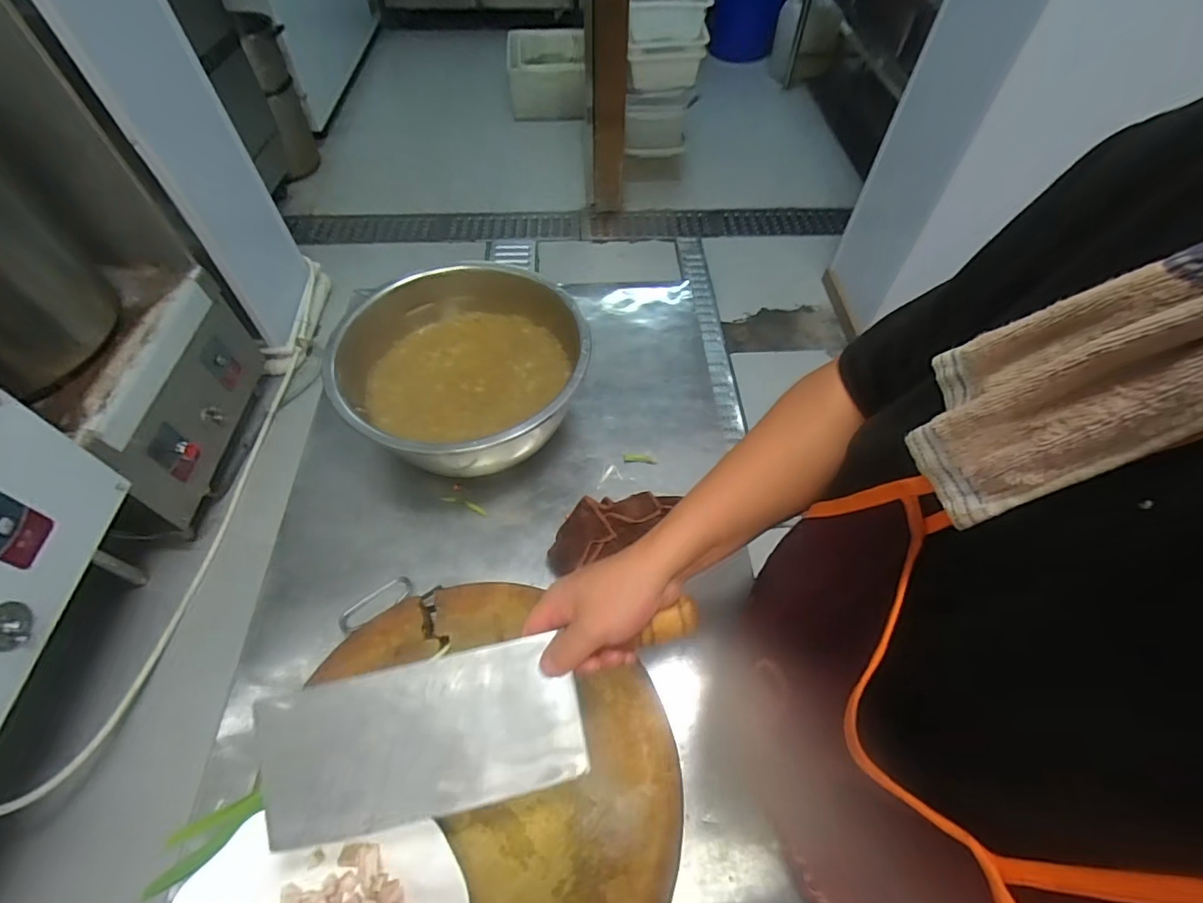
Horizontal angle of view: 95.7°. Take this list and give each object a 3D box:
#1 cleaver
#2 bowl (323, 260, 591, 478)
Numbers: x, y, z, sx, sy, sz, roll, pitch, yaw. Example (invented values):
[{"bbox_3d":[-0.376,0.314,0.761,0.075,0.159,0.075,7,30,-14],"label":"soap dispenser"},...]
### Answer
[{"bbox_3d":[-0.081,0.202,0.406,0.321,0.022,0.110,-12,83,-9],"label":"cleaver"},{"bbox_3d":[-0.175,-0.097,0.733,0.299,0.132,0.300,1,56,-1],"label":"bowl"}]

